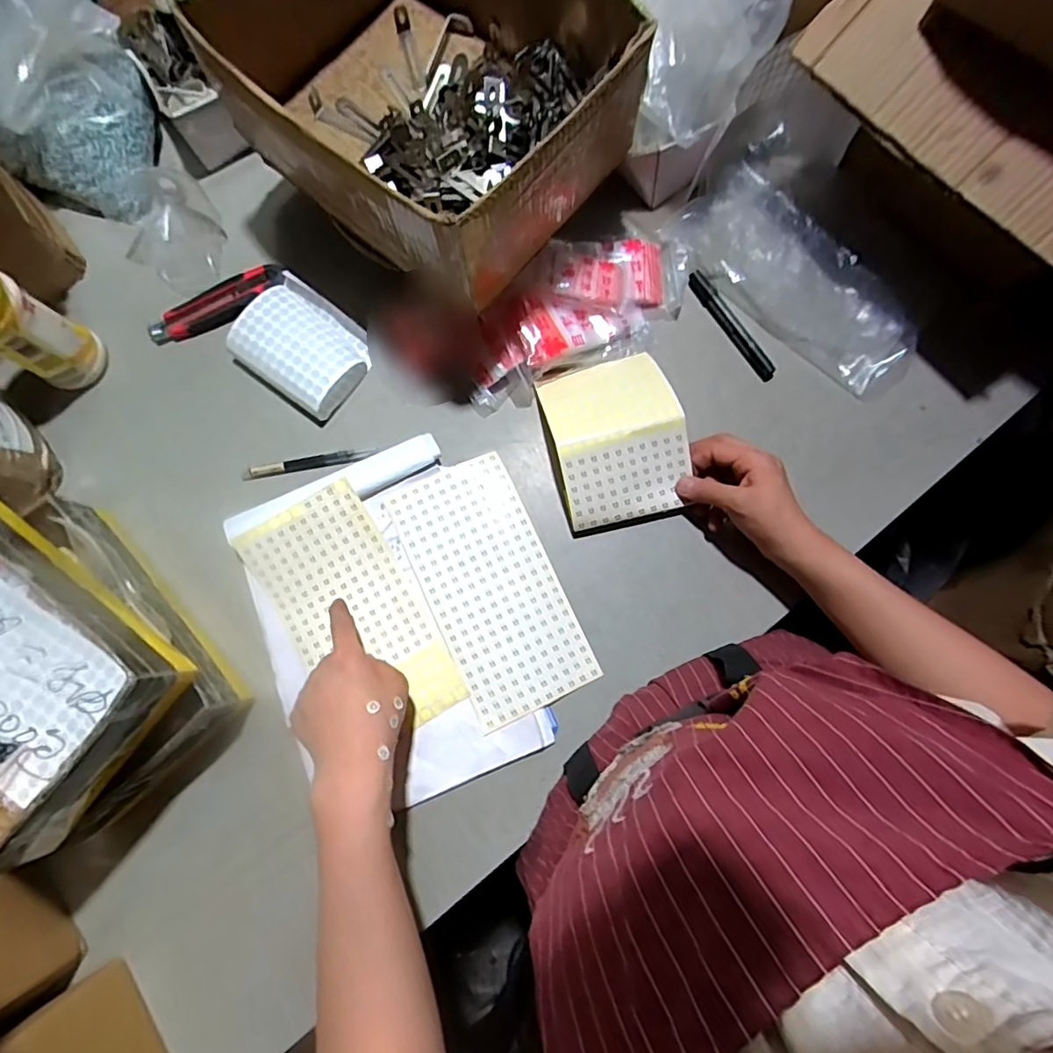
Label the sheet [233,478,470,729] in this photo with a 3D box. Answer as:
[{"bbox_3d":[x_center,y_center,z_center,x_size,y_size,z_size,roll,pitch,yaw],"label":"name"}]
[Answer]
[{"bbox_3d":[-0.163,0.085,0.527,0.117,0.015,0.234,-30,85,-5],"label":"sheet"}]

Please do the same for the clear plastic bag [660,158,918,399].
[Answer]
[{"bbox_3d":[0.286,-0.259,0.583,0.104,0.037,0.284,-45,82,-7],"label":"clear plastic bag"}]

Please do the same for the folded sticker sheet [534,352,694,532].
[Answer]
[{"bbox_3d":[0.085,-0.086,0.528,0.120,0.049,0.153,-13,80,-2],"label":"folded sticker sheet"}]

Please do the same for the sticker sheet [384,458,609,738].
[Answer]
[{"bbox_3d":[-0.034,0.057,0.540,0.123,0.008,0.243,-24,80,-6],"label":"sticker sheet"}]

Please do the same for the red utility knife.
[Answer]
[{"bbox_3d":[-0.331,-0.238,0.594,0.154,0.020,0.040,-23,80,-4],"label":"red utility knife"}]

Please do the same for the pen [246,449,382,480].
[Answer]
[{"bbox_3d":[-0.220,-0.065,0.565,0.134,0.007,0.014,-8,79,-1],"label":"pen"}]

